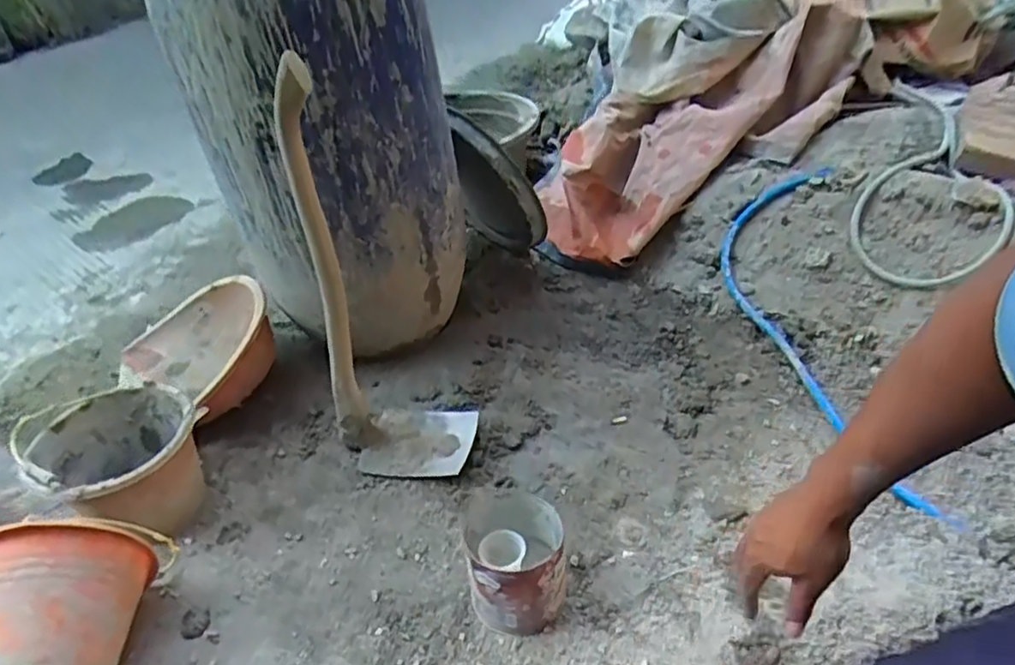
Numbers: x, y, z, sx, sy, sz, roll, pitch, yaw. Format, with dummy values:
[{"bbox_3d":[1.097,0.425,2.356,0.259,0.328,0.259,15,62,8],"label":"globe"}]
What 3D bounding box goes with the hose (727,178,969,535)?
[{"bbox_3d":[0.672,-0.001,1.417,0.283,0.151,0.892,-6,52,-1],"label":"hose"}]

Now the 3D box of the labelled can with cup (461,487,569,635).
[{"bbox_3d":[0.013,0.364,1.062,0.152,0.149,0.151,-3,35,4],"label":"labelled can with cup"}]

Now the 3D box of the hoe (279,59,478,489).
[{"bbox_3d":[-0.224,-0.080,1.169,0.238,0.764,0.240,-17,36,-16],"label":"hoe"}]

